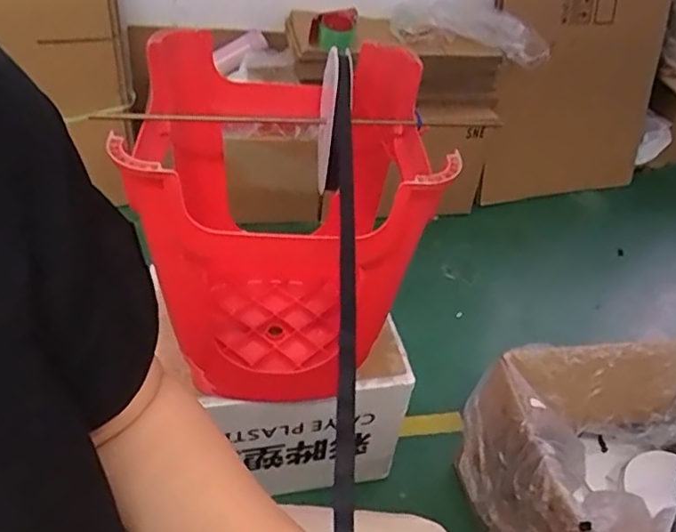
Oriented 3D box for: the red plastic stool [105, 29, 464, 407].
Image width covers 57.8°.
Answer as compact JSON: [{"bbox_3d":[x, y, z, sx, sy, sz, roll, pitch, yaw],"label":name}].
[{"bbox_3d":[-0.075,-0.036,0.880,0.365,0.450,0.373,4,41,-5],"label":"red plastic stool"}]

